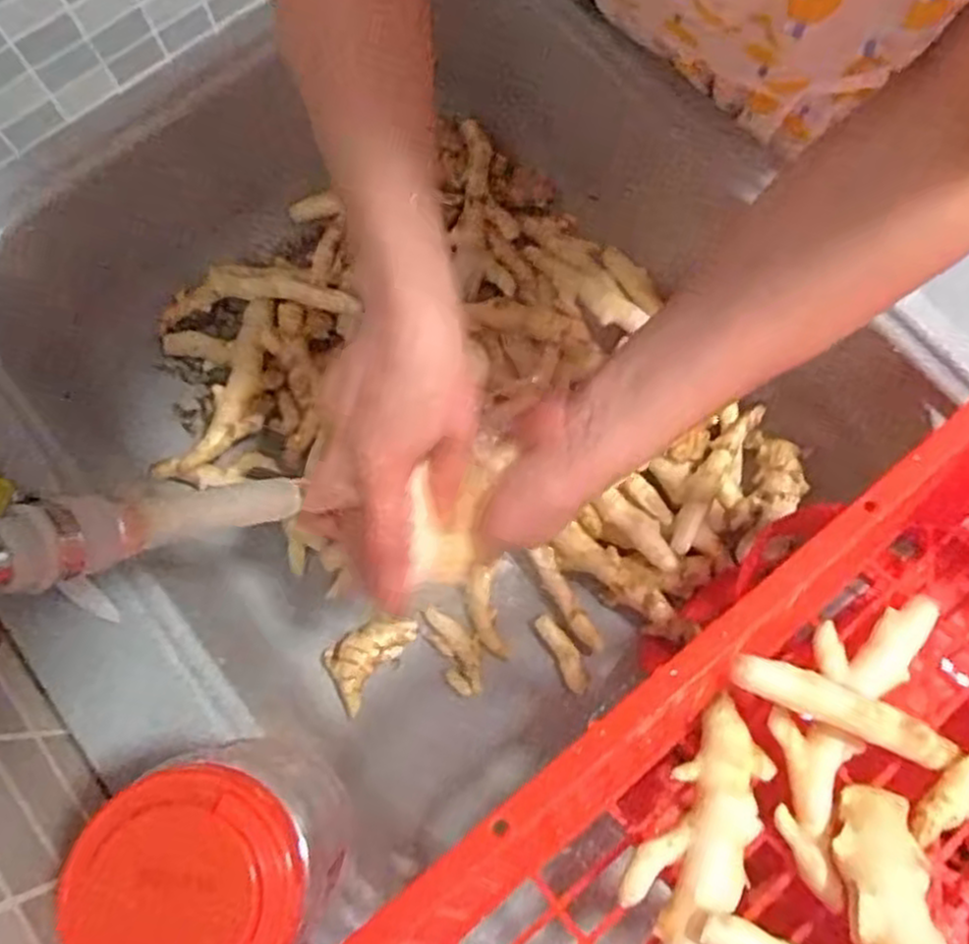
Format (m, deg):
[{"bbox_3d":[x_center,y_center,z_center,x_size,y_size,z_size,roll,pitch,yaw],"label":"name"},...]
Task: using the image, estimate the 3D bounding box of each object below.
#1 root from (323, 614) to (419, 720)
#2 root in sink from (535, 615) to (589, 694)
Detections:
[{"bbox_3d":[-0.090,0.135,0.580,0.043,0.015,0.077,26,62,24],"label":"root"},{"bbox_3d":[0.059,0.135,0.584,0.017,0.012,0.061,-27,76,-7],"label":"root in sink"}]

